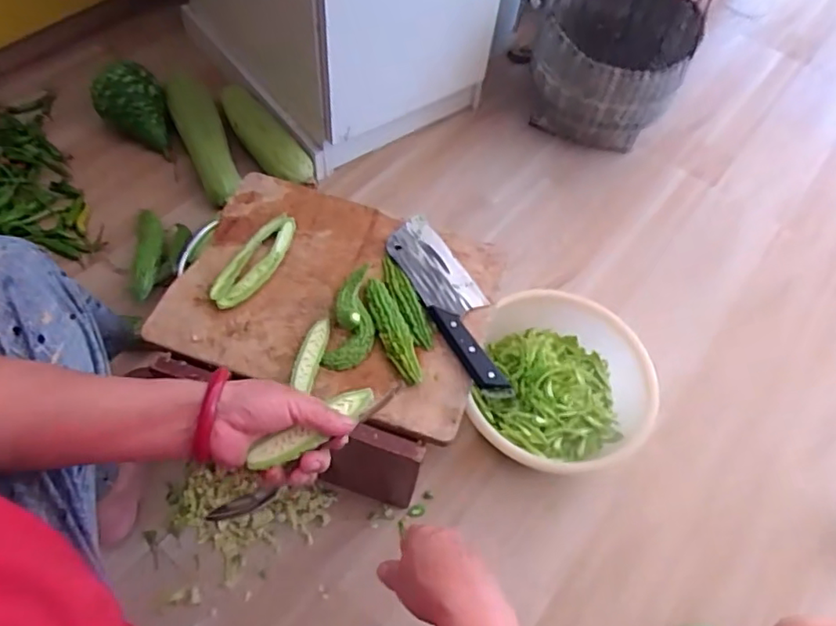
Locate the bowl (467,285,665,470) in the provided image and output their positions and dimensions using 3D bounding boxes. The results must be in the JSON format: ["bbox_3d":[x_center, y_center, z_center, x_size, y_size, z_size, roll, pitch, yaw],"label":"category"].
[{"bbox_3d":[0.226,0.117,0.925,0.265,0.101,0.289,2,58,-4],"label":"bowl"}]

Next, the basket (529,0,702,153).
[{"bbox_3d":[0.404,-0.524,1.262,0.314,0.236,0.335,11,59,4],"label":"basket"}]

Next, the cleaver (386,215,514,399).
[{"bbox_3d":[0.048,-0.017,0.762,0.081,0.023,0.276,-24,63,-19],"label":"cleaver"}]

